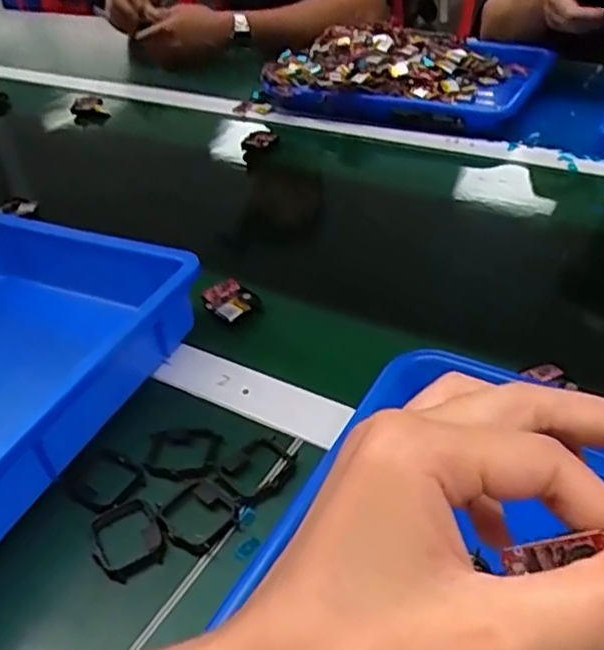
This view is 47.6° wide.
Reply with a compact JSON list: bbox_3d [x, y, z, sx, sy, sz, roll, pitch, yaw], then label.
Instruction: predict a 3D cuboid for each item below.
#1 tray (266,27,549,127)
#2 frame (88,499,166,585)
[{"bbox_3d":[0.132,-0.333,0.886,0.342,0.068,0.234,8,41,18],"label":"tray"},{"bbox_3d":[-0.103,0.124,0.400,0.040,0.007,0.050,-23,41,-20],"label":"frame"}]

